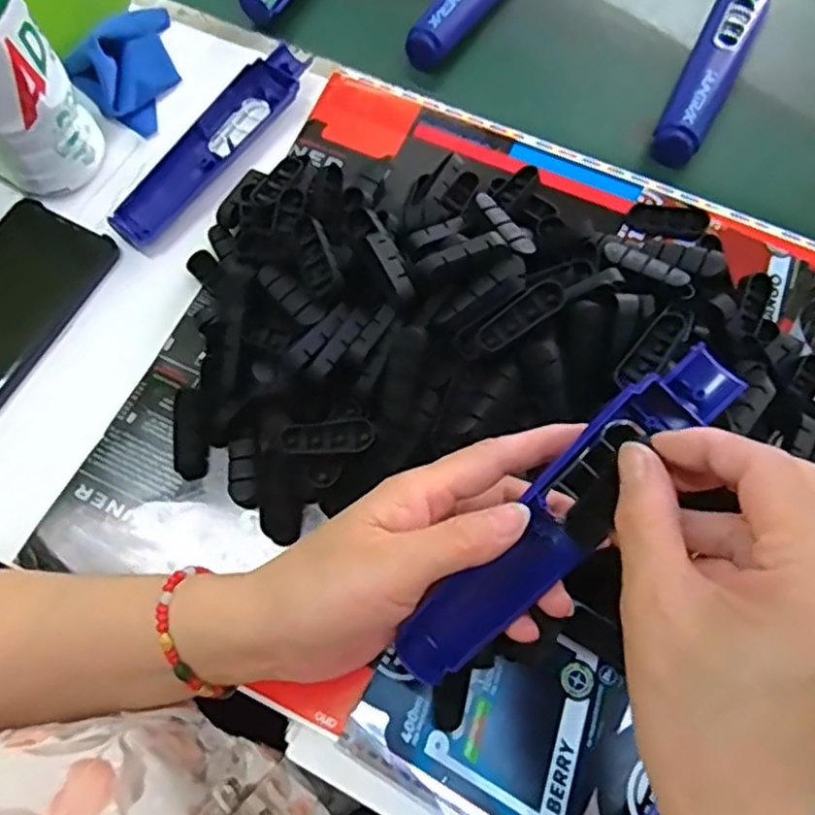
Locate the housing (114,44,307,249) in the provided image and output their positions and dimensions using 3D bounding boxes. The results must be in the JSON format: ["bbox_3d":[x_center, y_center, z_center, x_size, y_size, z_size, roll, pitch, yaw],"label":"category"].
[{"bbox_3d":[-0.126,-0.170,0.449,0.035,0.022,0.165,35,74,11],"label":"housing"}]

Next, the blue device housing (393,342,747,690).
[{"bbox_3d":[0.062,0.047,0.283,0.032,0.020,0.173,44,101,15],"label":"blue device housing"}]

